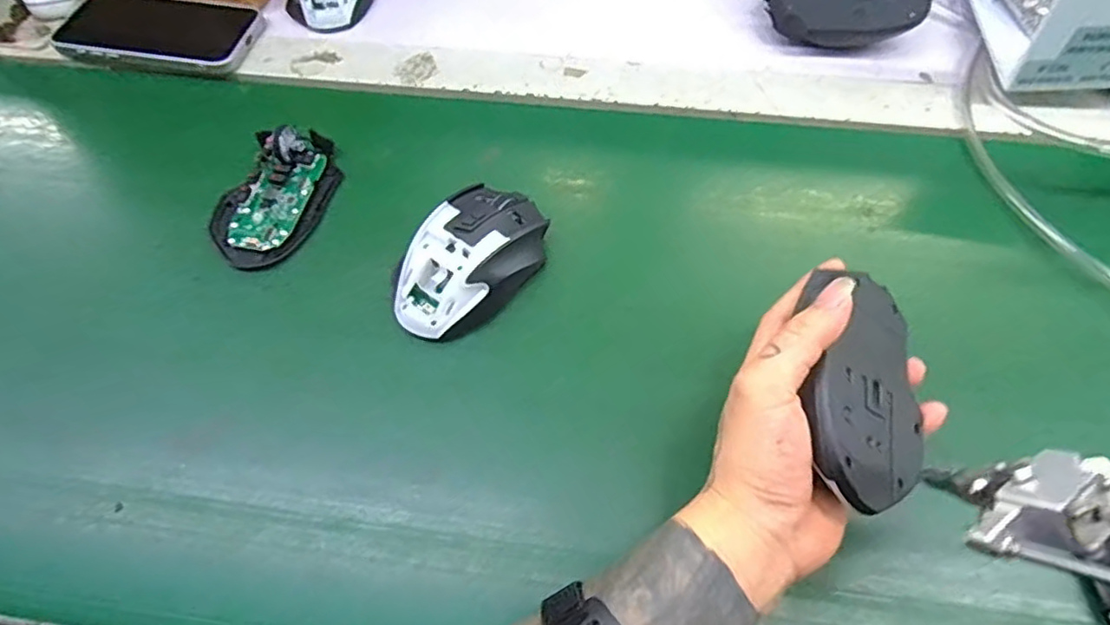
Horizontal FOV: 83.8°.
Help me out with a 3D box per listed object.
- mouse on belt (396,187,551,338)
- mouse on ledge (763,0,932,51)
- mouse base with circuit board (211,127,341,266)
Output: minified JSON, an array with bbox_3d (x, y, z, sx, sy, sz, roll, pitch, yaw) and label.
[{"bbox_3d":[-0.054,-0.035,0.398,0.068,0.041,0.112,29,66,16],"label":"mouse on belt"},{"bbox_3d":[0.230,-0.242,0.494,0.112,0.045,0.081,-9,61,-4],"label":"mouse on ledge"},{"bbox_3d":[-0.200,-0.087,0.437,0.069,0.025,0.111,19,63,11],"label":"mouse base with circuit board"}]

